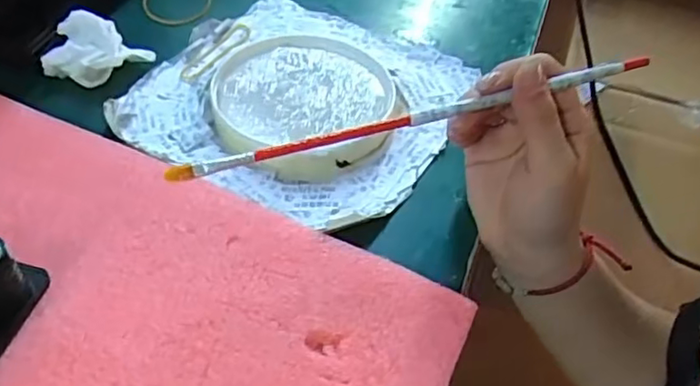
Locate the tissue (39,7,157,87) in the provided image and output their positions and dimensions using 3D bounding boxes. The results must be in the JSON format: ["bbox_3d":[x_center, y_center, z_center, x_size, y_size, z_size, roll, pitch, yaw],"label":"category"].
[{"bbox_3d":[-0.171,-0.099,0.428,0.060,0.032,0.050,12,47,7],"label":"tissue"}]

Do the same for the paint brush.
[{"bbox_3d":[0.035,-0.037,0.301,0.241,0.008,0.005,-14,49,-11],"label":"paint brush"}]

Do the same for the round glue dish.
[{"bbox_3d":[-0.032,-0.066,0.425,0.119,0.013,0.138,6,47,1],"label":"round glue dish"}]

